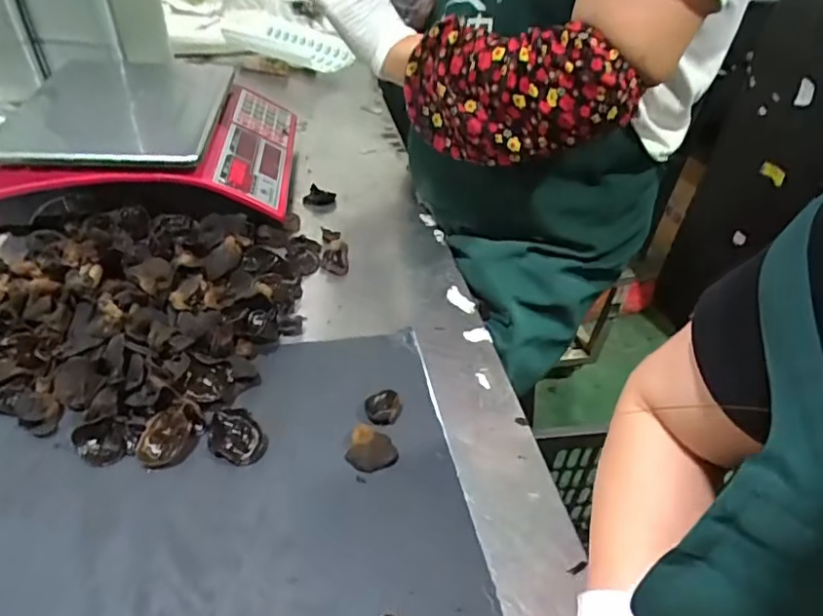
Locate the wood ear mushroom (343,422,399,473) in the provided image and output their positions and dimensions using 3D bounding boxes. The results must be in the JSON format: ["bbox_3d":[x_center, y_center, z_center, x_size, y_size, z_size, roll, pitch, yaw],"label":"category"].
[{"bbox_3d":[-0.031,0.115,0.474,0.039,0.016,0.035,12,39,13],"label":"wood ear mushroom"}]

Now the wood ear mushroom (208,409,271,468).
[{"bbox_3d":[-0.143,0.104,0.473,0.048,0.016,0.040,31,47,32],"label":"wood ear mushroom"}]

